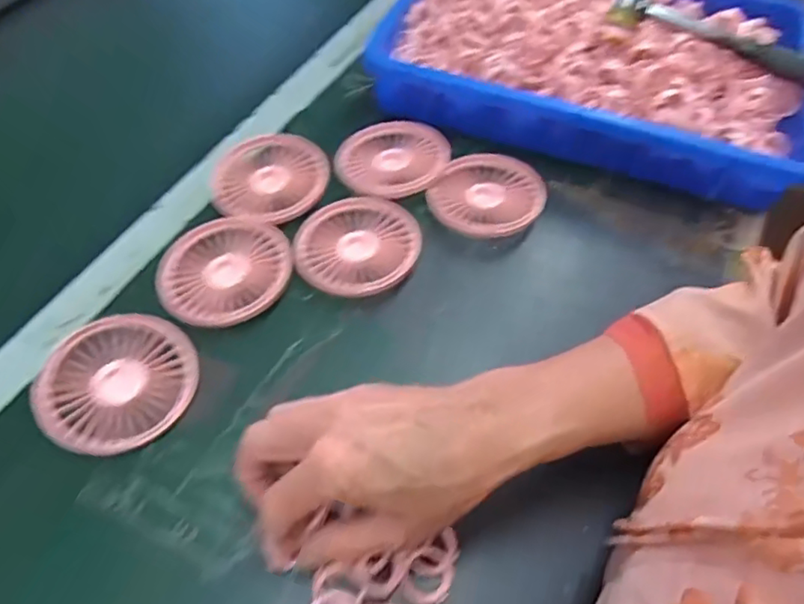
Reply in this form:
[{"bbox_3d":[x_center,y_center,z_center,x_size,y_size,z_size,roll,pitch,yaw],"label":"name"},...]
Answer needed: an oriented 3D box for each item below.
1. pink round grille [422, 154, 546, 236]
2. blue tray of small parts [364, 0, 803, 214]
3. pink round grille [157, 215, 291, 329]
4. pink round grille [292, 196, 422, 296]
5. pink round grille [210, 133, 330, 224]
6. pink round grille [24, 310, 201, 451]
[{"bbox_3d":[0.068,-0.084,0.479,0.084,0.017,0.087,1,55,-1],"label":"pink round grille"},{"bbox_3d":[0.173,-0.230,0.549,0.368,0.082,0.250,16,56,9],"label":"blue tray of small parts"},{"bbox_3d":[-0.128,-0.023,0.427,0.092,0.016,0.085,1,55,-1],"label":"pink round grille"},{"bbox_3d":[-0.033,-0.040,0.445,0.092,0.017,0.085,1,55,-1],"label":"pink round grille"},{"bbox_3d":[-0.104,-0.098,0.472,0.089,0.012,0.087,1,55,-1],"label":"pink round grille"},{"bbox_3d":[-0.179,0.051,0.378,0.086,0.019,0.092,1,55,-1],"label":"pink round grille"}]

